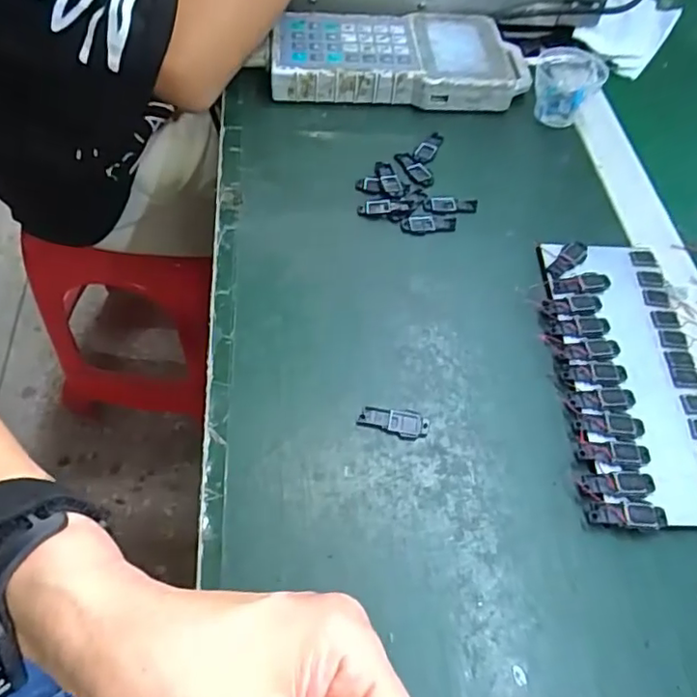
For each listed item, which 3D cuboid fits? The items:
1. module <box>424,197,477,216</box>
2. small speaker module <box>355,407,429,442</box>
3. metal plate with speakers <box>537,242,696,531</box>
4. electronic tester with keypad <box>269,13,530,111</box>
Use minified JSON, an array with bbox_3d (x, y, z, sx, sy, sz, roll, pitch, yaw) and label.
[{"bbox_3d":[0.077,-0.108,0.452,0.040,0.004,0.018,1,56,-2],"label":"module"},{"bbox_3d":[0.026,0.042,0.345,0.041,0.004,0.018,6,56,1],"label":"small speaker module"},{"bbox_3d":[0.178,0.012,0.377,0.095,0.008,0.199,1,56,-2],"label":"metal plate with speakers"},{"bbox_3d":[0.046,-0.256,0.530,0.226,0.036,0.106,-2,56,-4],"label":"electronic tester with keypad"}]

